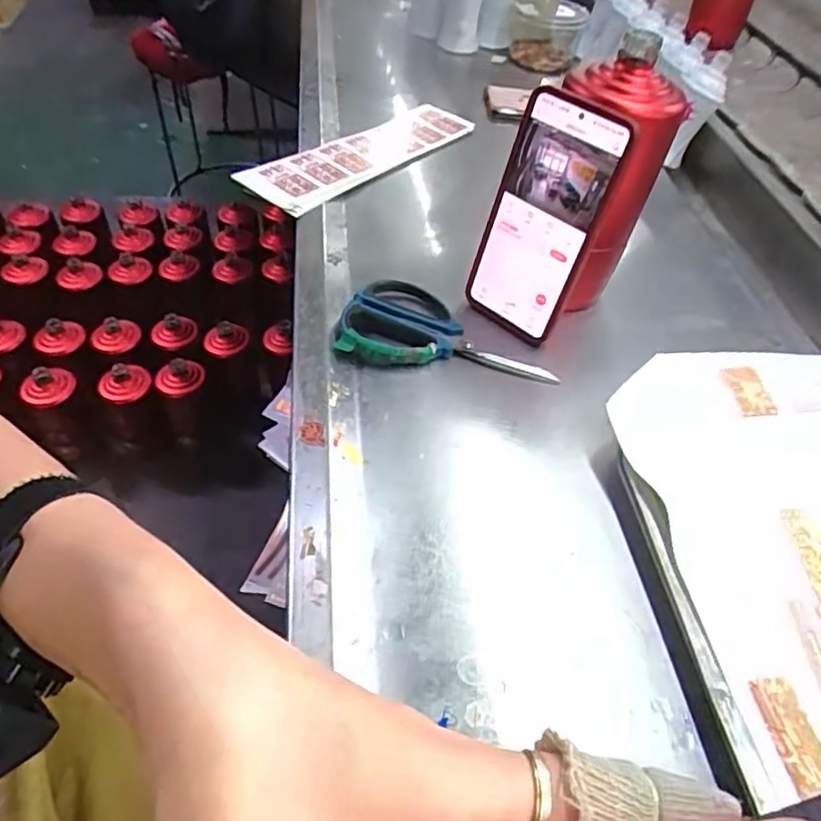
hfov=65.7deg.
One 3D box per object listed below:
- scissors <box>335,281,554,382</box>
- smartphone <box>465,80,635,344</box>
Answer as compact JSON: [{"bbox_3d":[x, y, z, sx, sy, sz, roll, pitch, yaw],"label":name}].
[{"bbox_3d":[0.029,-0.063,0.485,0.161,0.018,0.086,8,47,2],"label":"scissors"},{"bbox_3d":[0.091,-0.135,0.457,0.080,0.162,0.015,34,38,25],"label":"smartphone"}]

